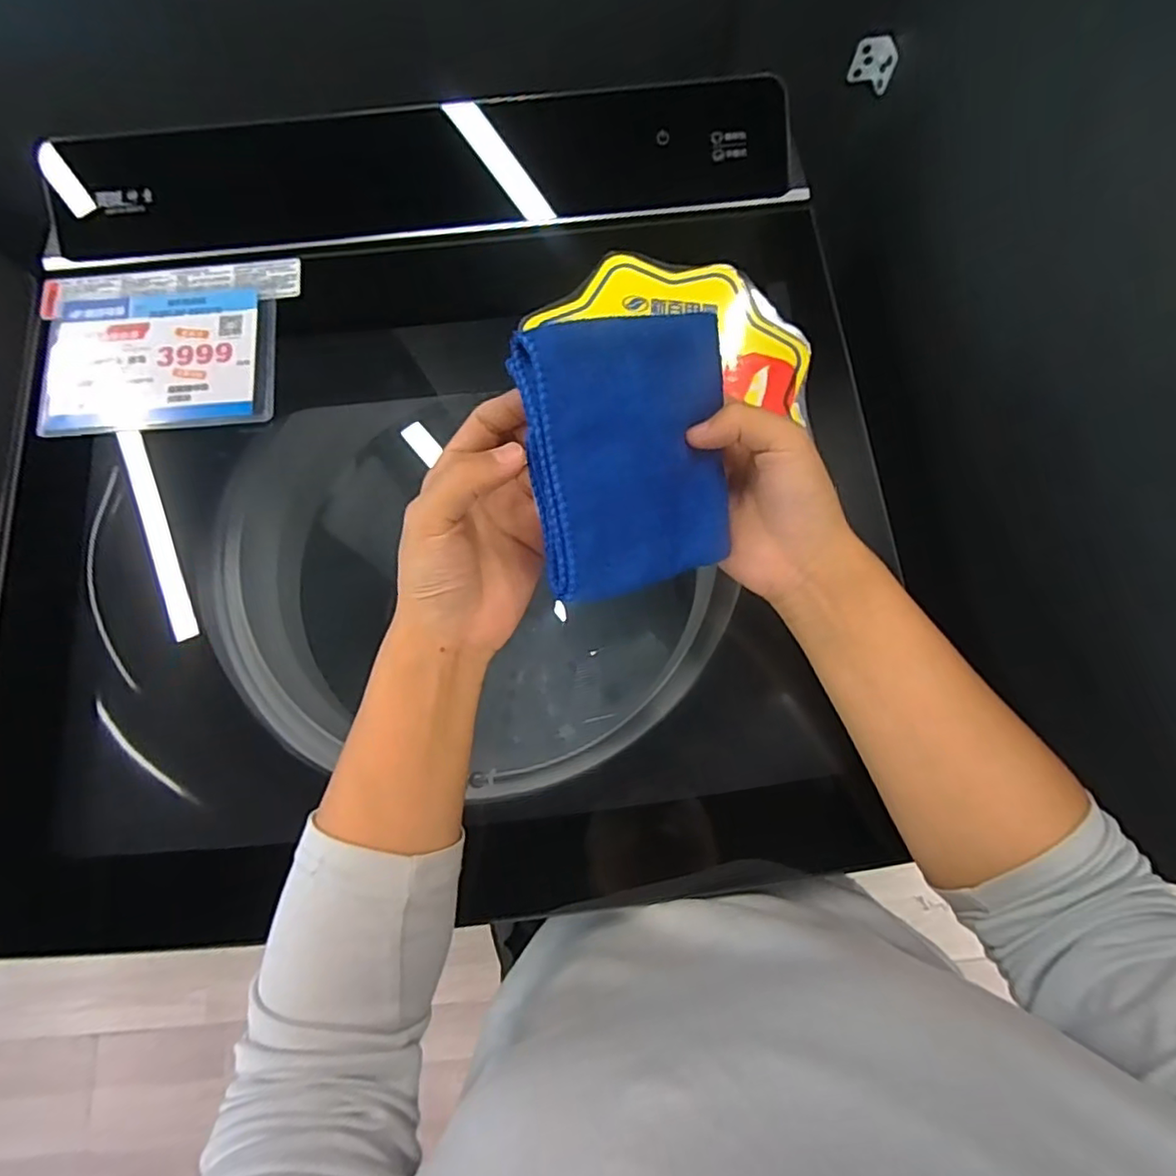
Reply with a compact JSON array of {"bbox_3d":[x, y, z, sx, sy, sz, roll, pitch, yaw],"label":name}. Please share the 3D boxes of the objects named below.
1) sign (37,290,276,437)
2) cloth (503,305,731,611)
[{"bbox_3d":[-0.299,-0.159,0.424,0.154,0.010,0.106,-5,74,0],"label":"sign"},{"bbox_3d":[0.024,-0.064,0.294,0.108,0.012,0.124,-16,104,-30],"label":"cloth"}]

